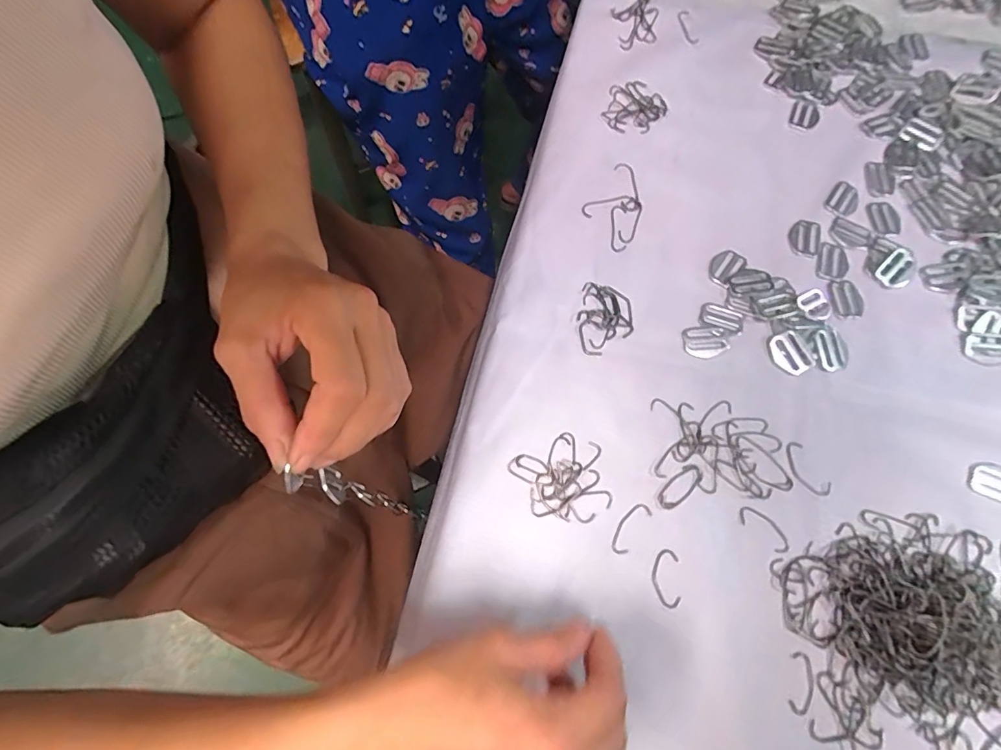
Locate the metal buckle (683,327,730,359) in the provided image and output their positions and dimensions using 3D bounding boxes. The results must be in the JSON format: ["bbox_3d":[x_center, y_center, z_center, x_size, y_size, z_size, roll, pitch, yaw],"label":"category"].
[{"bbox_3d":[0.154,-0.024,0.354,0.034,0.004,0.022,-2,72,0],"label":"metal buckle"}]

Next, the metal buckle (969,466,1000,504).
[{"bbox_3d":[0.340,0.076,0.324,0.034,0.004,0.022,20,74,7],"label":"metal buckle"}]

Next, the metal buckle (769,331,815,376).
[{"bbox_3d":[0.214,-0.016,0.349,0.021,0.004,0.032,-27,74,-8],"label":"metal buckle"}]

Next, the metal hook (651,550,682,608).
[{"bbox_3d":[0.106,0.131,0.305,0.017,0.004,0.034,1,72,1],"label":"metal hook"}]

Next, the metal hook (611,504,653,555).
[{"bbox_3d":[0.086,0.102,0.314,0.014,0.004,0.037,35,76,11],"label":"metal hook"}]

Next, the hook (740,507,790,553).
[{"bbox_3d":[0.175,0.102,0.314,0.036,0.004,0.015,40,77,12],"label":"hook"}]

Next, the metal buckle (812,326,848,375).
[{"bbox_3d":[0.244,-0.018,0.352,0.024,0.006,0.032,-3,72,0],"label":"metal buckle"}]

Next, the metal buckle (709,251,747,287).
[{"bbox_3d":[0.177,-0.086,0.375,0.022,0.006,0.031,40,77,12],"label":"metal buckle"}]

